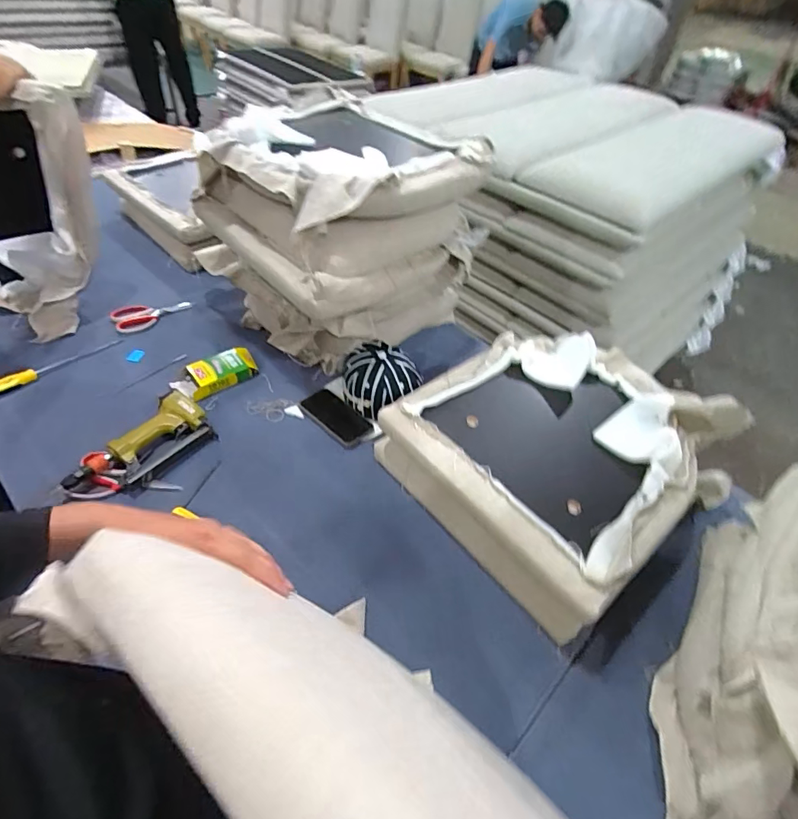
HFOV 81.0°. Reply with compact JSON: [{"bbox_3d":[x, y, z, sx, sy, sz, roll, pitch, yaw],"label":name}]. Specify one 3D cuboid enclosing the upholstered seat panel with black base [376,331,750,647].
[{"bbox_3d":[0.278,0.061,0.866,0.472,0.185,0.457,-32,58,-31],"label":"upholstered seat panel with black base"}]

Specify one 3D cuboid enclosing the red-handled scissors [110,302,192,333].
[{"bbox_3d":[-0.610,-0.242,1.160,0.178,0.019,0.081,-26,55,-28],"label":"red-handled scissors"}]

